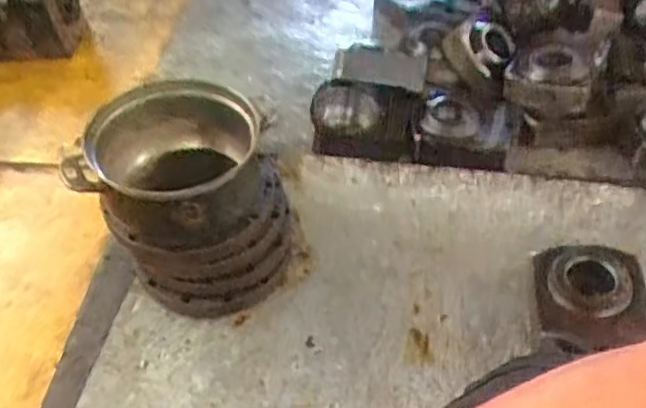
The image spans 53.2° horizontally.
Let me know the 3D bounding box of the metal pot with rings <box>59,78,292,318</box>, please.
[{"bbox_3d":[-0.206,-0.014,1.032,0.276,0.299,0.261,-2,47,2],"label":"metal pot with rings"}]

